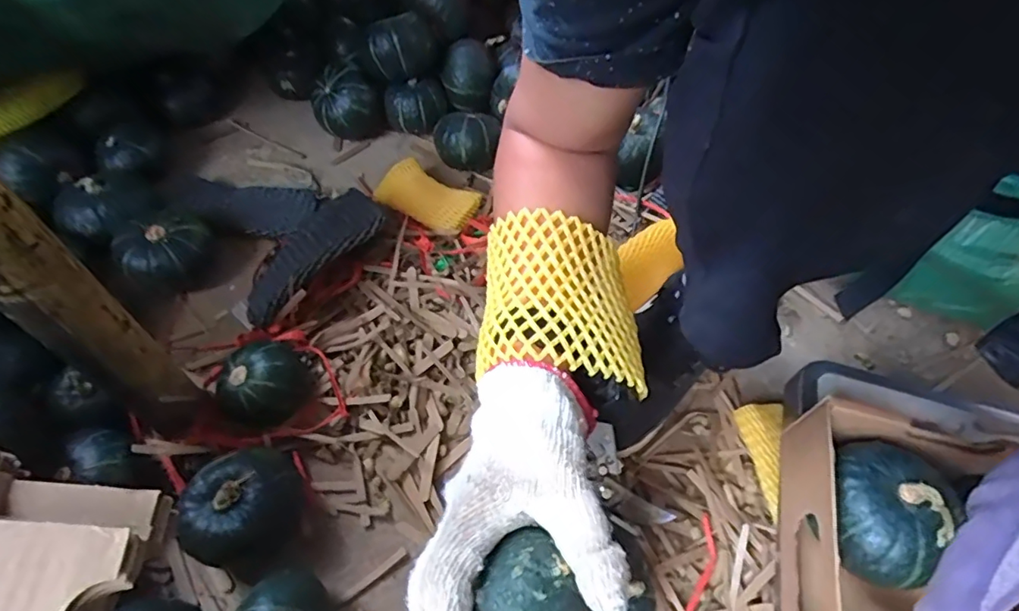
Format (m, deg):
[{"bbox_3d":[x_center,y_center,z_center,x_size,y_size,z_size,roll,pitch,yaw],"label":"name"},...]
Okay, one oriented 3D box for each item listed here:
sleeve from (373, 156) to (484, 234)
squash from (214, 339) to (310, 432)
[{"bbox_3d":[-0.094,-0.123,0.620,0.121,0.033,0.070,31,59,17],"label":"sleeve"},{"bbox_3d":[-0.213,0.072,0.460,0.073,0.057,0.068,-29,62,-21],"label":"squash"}]

